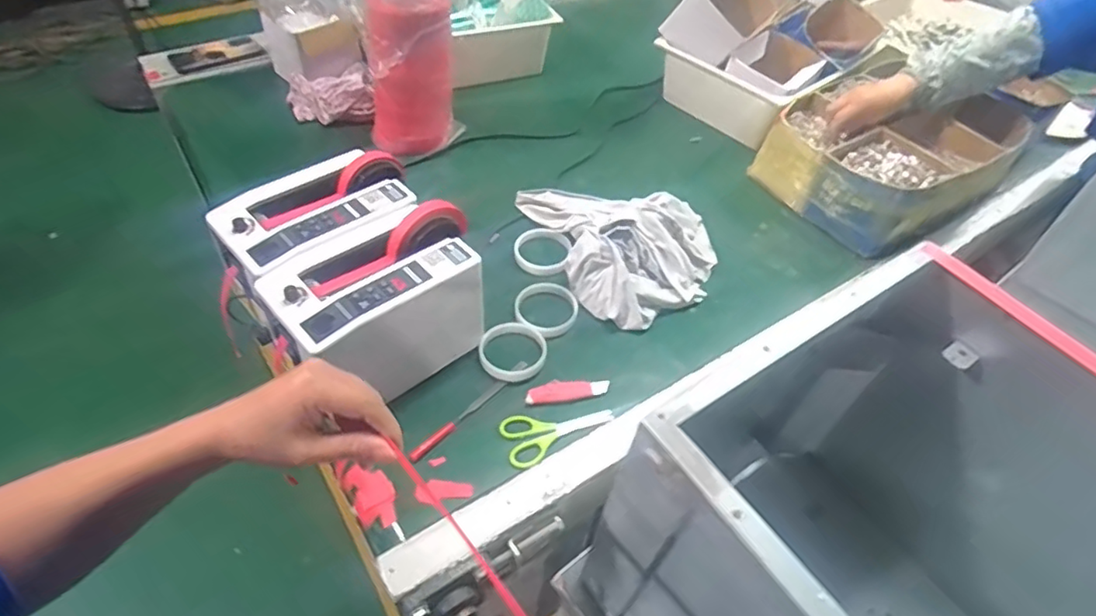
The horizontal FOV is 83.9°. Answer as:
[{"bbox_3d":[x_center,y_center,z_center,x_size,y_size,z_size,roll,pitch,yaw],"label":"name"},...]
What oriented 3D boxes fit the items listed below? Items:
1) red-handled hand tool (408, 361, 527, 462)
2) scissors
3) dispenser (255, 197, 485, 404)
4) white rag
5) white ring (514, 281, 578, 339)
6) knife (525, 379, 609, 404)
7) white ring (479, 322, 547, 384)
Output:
[{"bbox_3d":[-0.088,0.117,0.707,0.012,0.006,0.178,36,56,24],"label":"red-handled hand tool"},{"bbox_3d":[0.013,0.139,0.695,0.127,0.007,0.062,-14,52,-16],"label":"scissors"},{"bbox_3d":[-0.181,-0.003,0.705,0.229,0.154,0.140,-32,59,-27],"label":"dispenser"},{"bbox_3d":[0.123,-0.118,0.895,0.252,0.103,0.304,-17,53,-18],"label":"white rag"},{"bbox_3d":[-0.002,0.000,0.816,0.081,0.013,0.084,2,50,-3],"label":"white ring"},{"bbox_3d":[0.022,0.097,0.734,0.099,0.008,0.028,-7,50,-10],"label":"knife"},{"bbox_3d":[-0.044,0.056,0.767,0.082,0.022,0.093,14,50,8],"label":"white ring"}]

